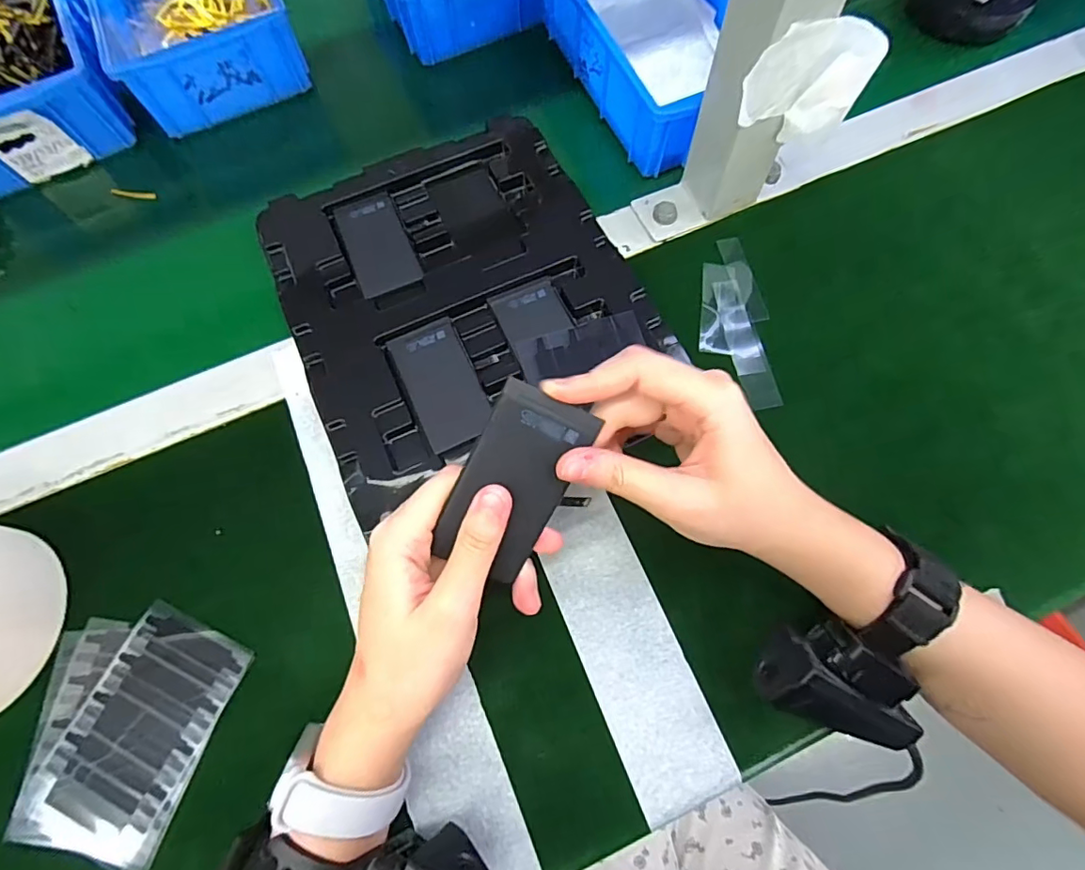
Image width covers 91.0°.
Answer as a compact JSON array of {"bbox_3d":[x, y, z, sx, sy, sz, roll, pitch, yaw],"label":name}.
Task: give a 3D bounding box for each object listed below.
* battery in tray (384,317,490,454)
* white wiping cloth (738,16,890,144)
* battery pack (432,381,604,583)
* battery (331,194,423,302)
[{"bbox_3d":[-0.064,-0.034,0.337,0.044,0.004,0.086,-24,71,-6],"label":"battery in tray"},{"bbox_3d":[0.141,-0.190,0.292,0.067,0.059,0.020,-5,70,1],"label":"white wiping cloth"},{"bbox_3d":[-0.013,0.022,0.230,0.043,0.005,0.085,24,104,-12],"label":"battery pack"},{"bbox_3d":[-0.118,-0.138,0.383,0.043,0.005,0.089,-23,71,-6],"label":"battery"}]

